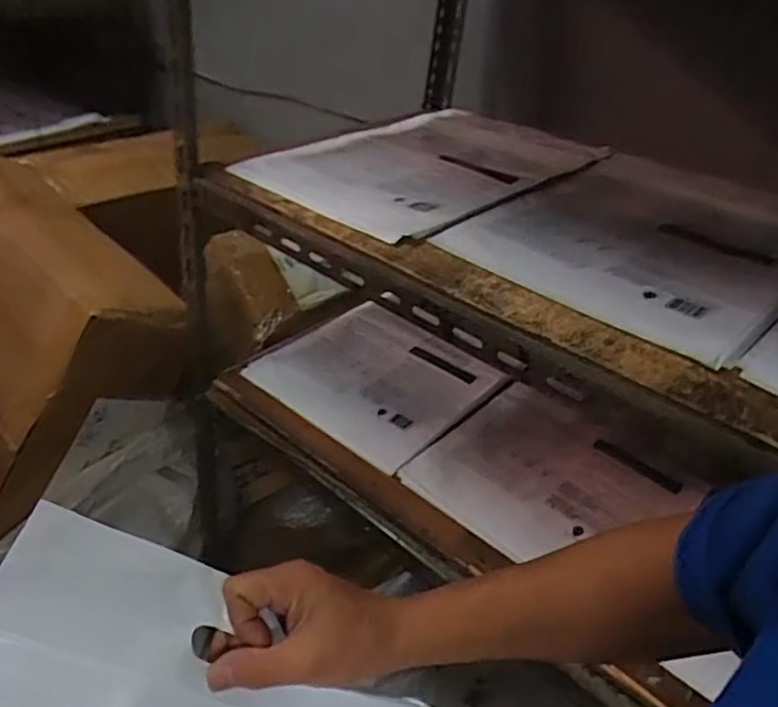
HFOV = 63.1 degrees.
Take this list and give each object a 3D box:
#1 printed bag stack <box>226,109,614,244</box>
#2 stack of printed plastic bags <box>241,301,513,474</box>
[{"bbox_3d":[0.066,-0.261,0.869,0.468,0.030,0.327,-28,45,-36],"label":"printed bag stack"},{"bbox_3d":[-0.021,0.025,0.973,0.335,0.034,0.268,28,42,32],"label":"stack of printed plastic bags"}]

